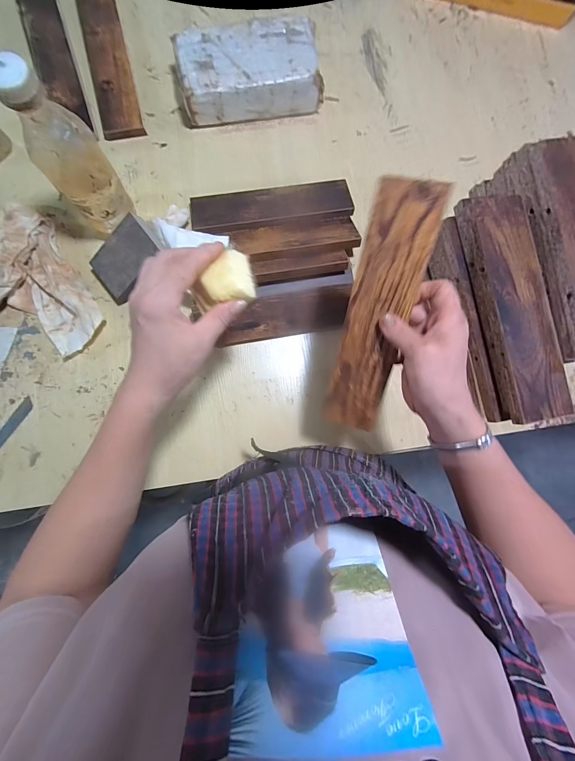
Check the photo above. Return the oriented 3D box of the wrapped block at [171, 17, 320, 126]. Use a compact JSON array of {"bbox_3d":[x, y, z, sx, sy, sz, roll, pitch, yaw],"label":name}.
[{"bbox_3d":[-0.059,-0.467,0.469,0.206,0.065,0.101,-13,87,-7],"label":"wrapped block"}]

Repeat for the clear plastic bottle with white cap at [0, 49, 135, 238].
[{"bbox_3d":[-0.248,-0.248,0.364,0.072,0.204,0.056,-30,89,-5],"label":"clear plastic bottle with white cap"}]

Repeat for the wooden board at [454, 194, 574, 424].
[{"bbox_3d":[0.252,-0.082,0.345,0.066,0.030,0.247,-9,87,-4],"label":"wooden board"}]

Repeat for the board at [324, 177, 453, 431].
[{"bbox_3d":[0.089,-0.059,0.309,0.057,0.006,0.241,16,116,12],"label":"board"}]

